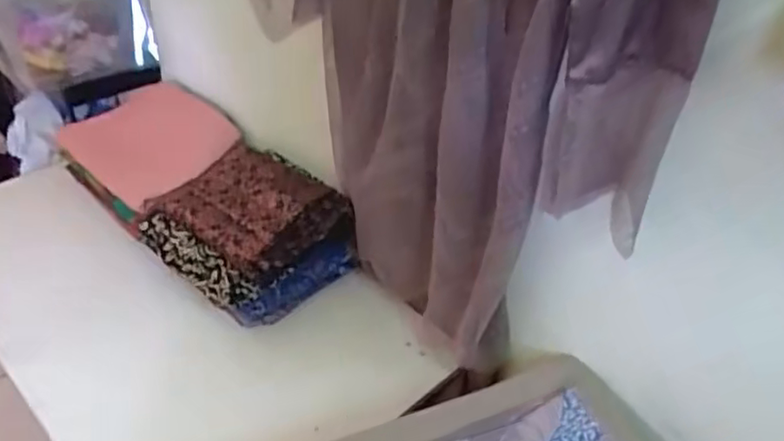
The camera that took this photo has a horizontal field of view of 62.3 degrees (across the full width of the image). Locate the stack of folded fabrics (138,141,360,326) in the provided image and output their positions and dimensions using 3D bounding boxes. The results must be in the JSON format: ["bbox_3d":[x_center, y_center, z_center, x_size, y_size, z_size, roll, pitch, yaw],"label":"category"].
[{"bbox_3d":[-0.220,0.019,0.989,0.259,0.155,0.207,34,48,29],"label":"stack of folded fabrics"}]

